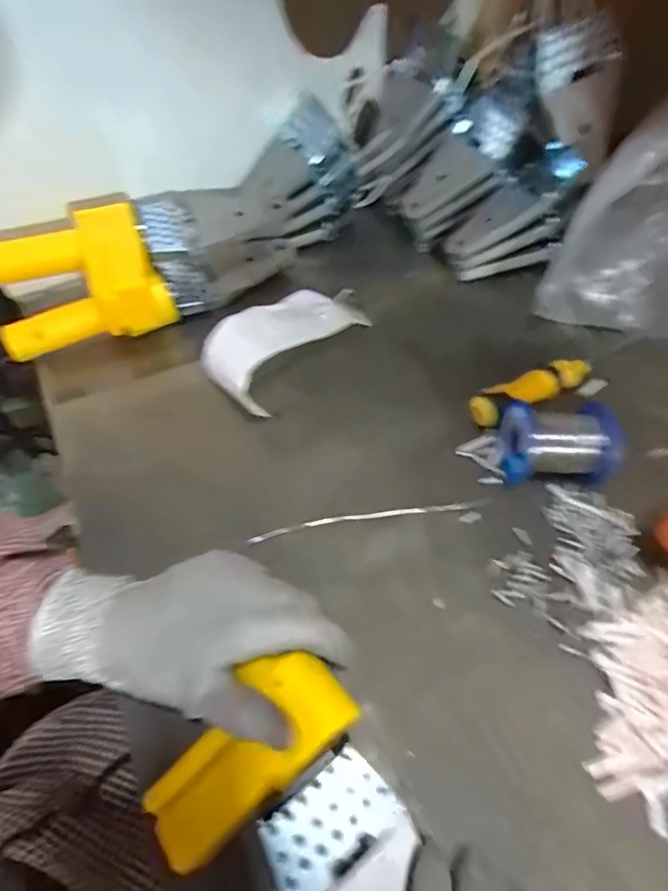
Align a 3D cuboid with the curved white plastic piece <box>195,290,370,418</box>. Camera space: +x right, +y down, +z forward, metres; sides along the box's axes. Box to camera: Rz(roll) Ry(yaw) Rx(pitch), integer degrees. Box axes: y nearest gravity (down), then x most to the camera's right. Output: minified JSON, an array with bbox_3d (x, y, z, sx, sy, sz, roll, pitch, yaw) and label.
[{"bbox_3d":[-0.043,-0.104,0.455,0.068,0.043,0.163,32,62,21],"label":"curved white plastic piece"}]

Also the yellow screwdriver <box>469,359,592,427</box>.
[{"bbox_3d":[0.170,-0.048,0.438,0.118,0.028,0.025,-23,58,-13],"label":"yellow screwdriver"}]

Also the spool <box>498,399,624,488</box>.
[{"bbox_3d":[0.171,-0.001,0.392,0.073,0.049,0.058,4,56,5],"label":"spool"}]

